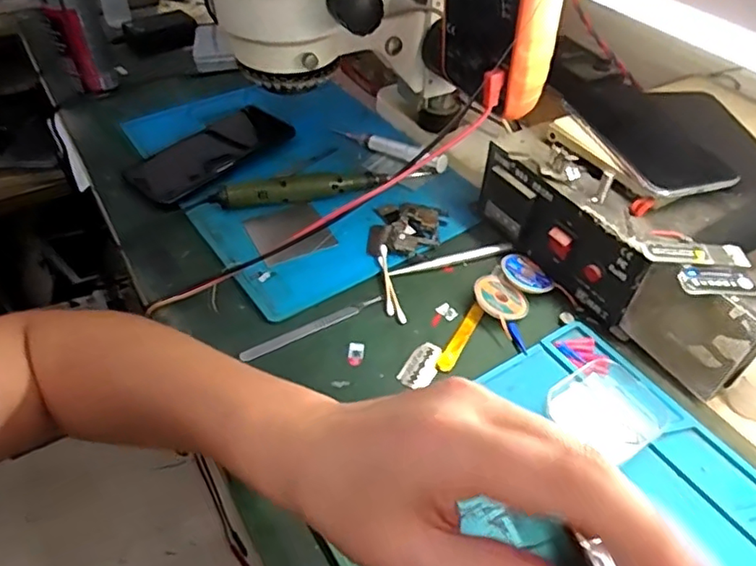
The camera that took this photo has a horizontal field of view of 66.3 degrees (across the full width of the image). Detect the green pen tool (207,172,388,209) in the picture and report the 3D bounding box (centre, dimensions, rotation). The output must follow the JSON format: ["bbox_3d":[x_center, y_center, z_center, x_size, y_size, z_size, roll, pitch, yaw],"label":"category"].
[{"bbox_3d":[-0.074,-0.088,0.547,0.162,0.024,0.015,-7,46,-8],"label":"green pen tool"}]

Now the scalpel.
[{"bbox_3d":[-0.049,0.034,0.452,0.118,0.004,0.011,-23,50,-21],"label":"scalpel"}]

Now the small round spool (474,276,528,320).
[{"bbox_3d":[0.099,0.012,0.464,0.038,0.009,0.044,-20,62,-32],"label":"small round spool"}]

